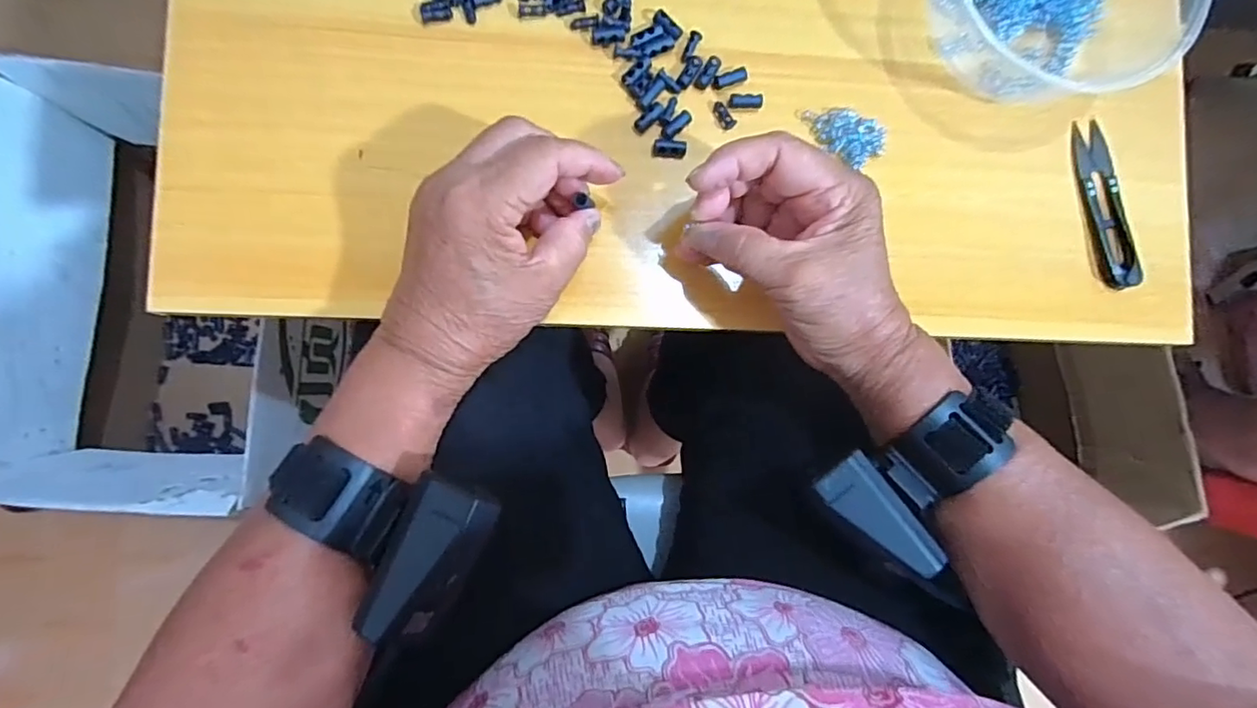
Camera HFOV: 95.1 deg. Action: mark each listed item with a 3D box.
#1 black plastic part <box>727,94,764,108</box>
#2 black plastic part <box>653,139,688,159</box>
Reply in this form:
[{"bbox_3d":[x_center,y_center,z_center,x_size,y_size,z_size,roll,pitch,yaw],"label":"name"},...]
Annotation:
[{"bbox_3d":[0.068,-0.146,0.332,0.020,0.004,0.008,0,87,-6],"label":"black plastic part"},{"bbox_3d":[0.024,-0.116,0.326,0.019,0.005,0.009,8,86,-5],"label":"black plastic part"}]

